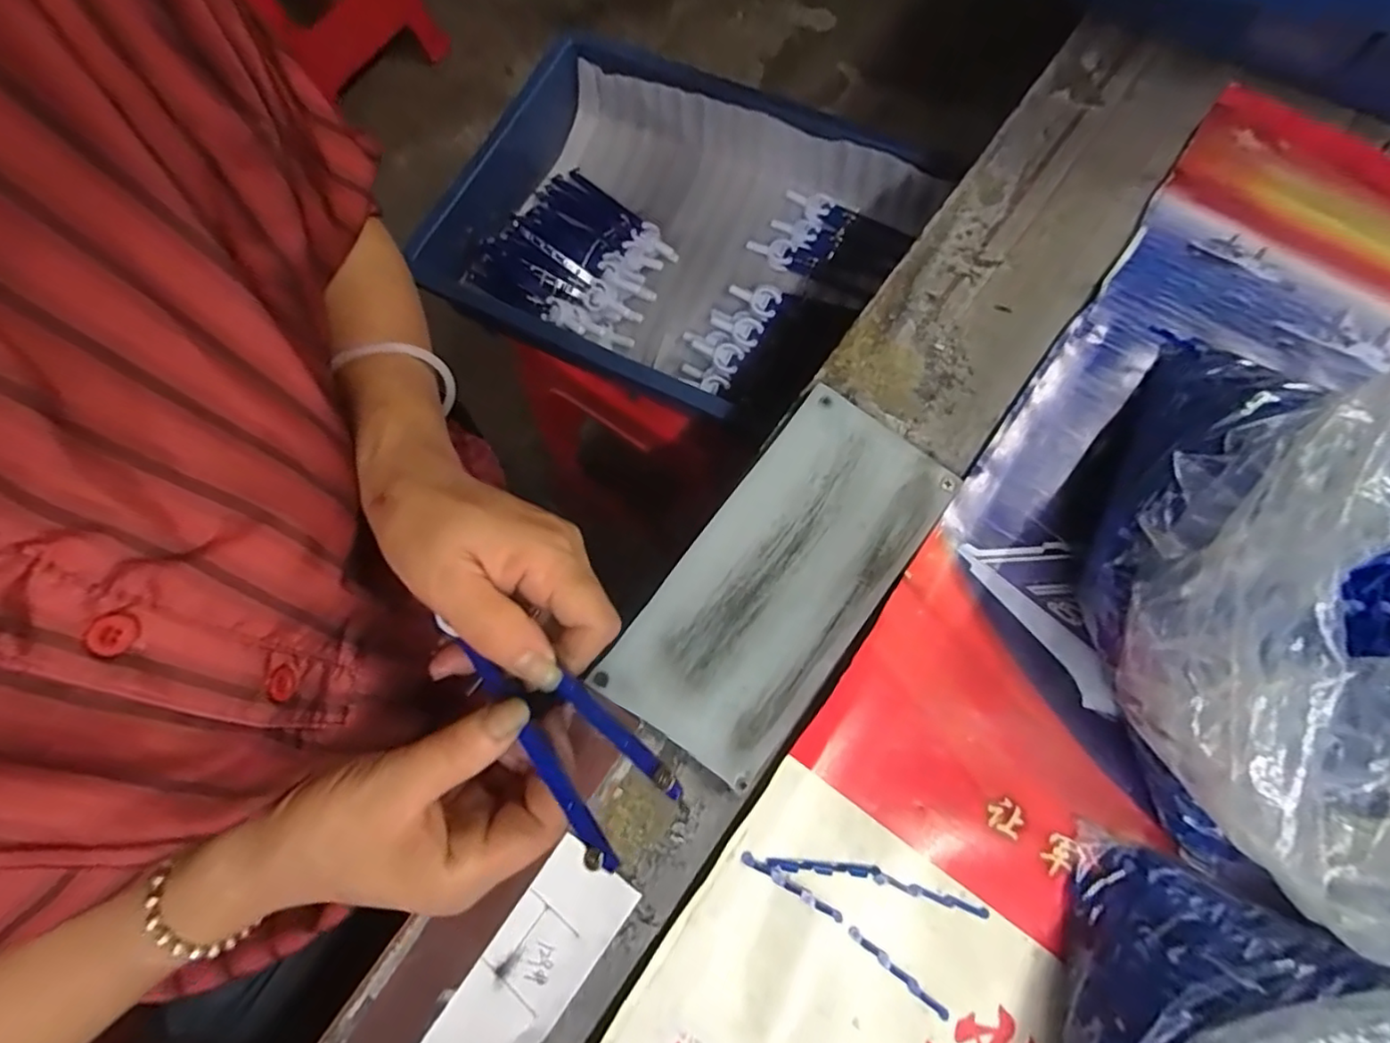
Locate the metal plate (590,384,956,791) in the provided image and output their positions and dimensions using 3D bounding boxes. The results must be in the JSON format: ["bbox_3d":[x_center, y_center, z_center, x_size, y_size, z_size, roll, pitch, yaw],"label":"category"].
[{"bbox_3d":[0.045,0.028,0.317,0.093,0.009,0.195,36,79,10],"label":"metal plate"}]

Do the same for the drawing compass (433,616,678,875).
[{"bbox_3d":[-0.063,0.083,0.248,0.122,0.010,0.048,28,77,24],"label":"drawing compass"}]

